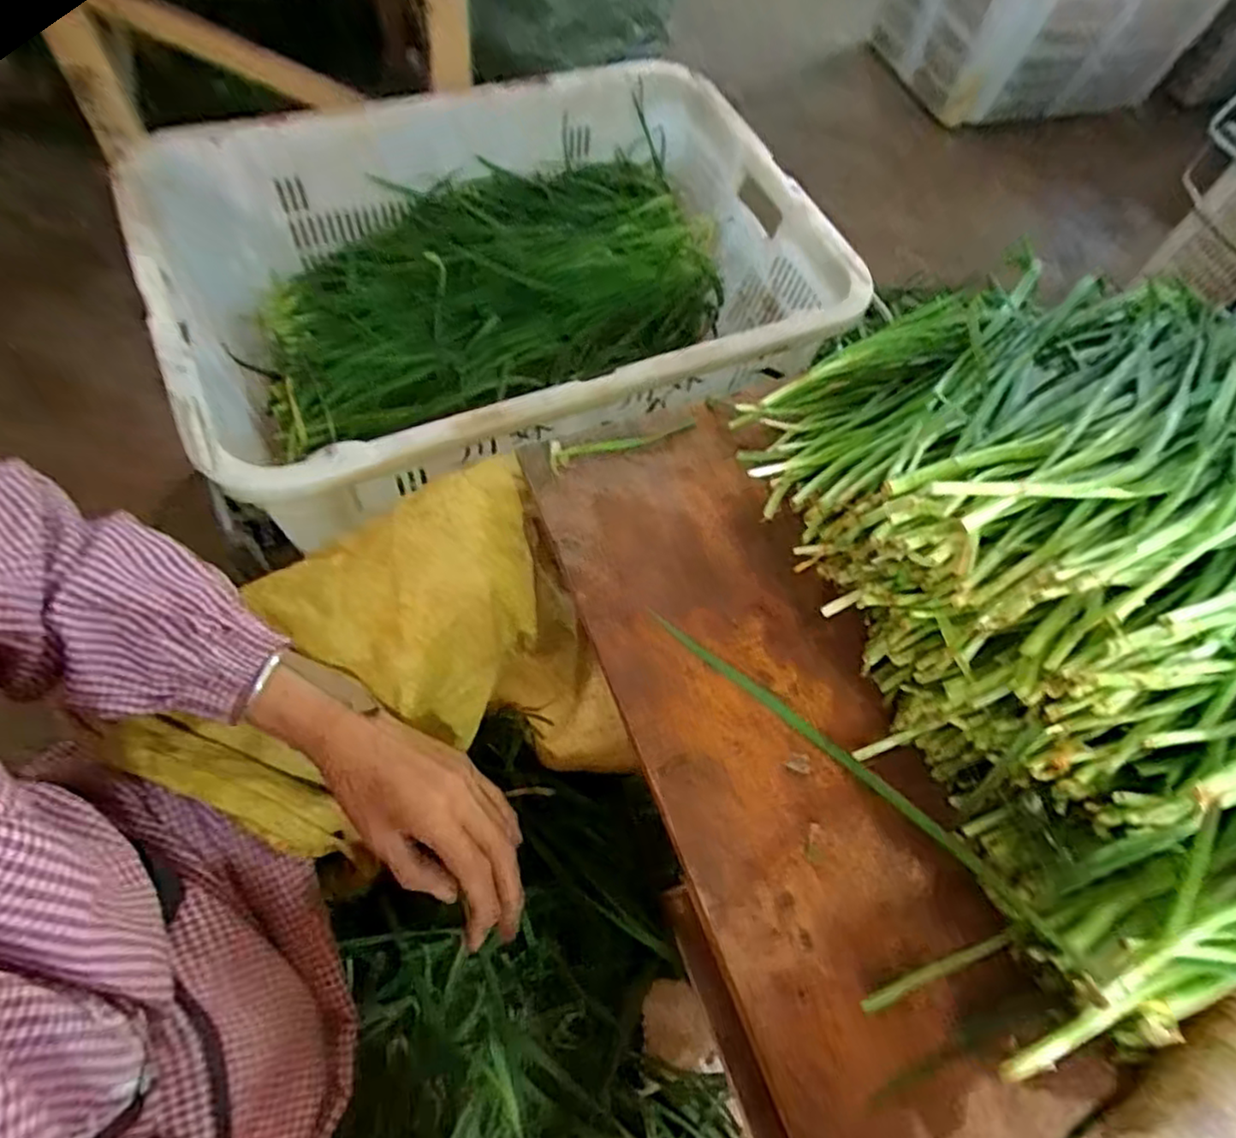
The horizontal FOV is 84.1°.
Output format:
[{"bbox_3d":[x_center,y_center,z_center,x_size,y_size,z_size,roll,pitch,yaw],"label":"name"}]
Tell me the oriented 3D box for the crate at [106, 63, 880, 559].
[{"bbox_3d":[-0.138,-0.371,0.854,0.733,0.256,0.564,-21,67,-16],"label":"crate"}]

